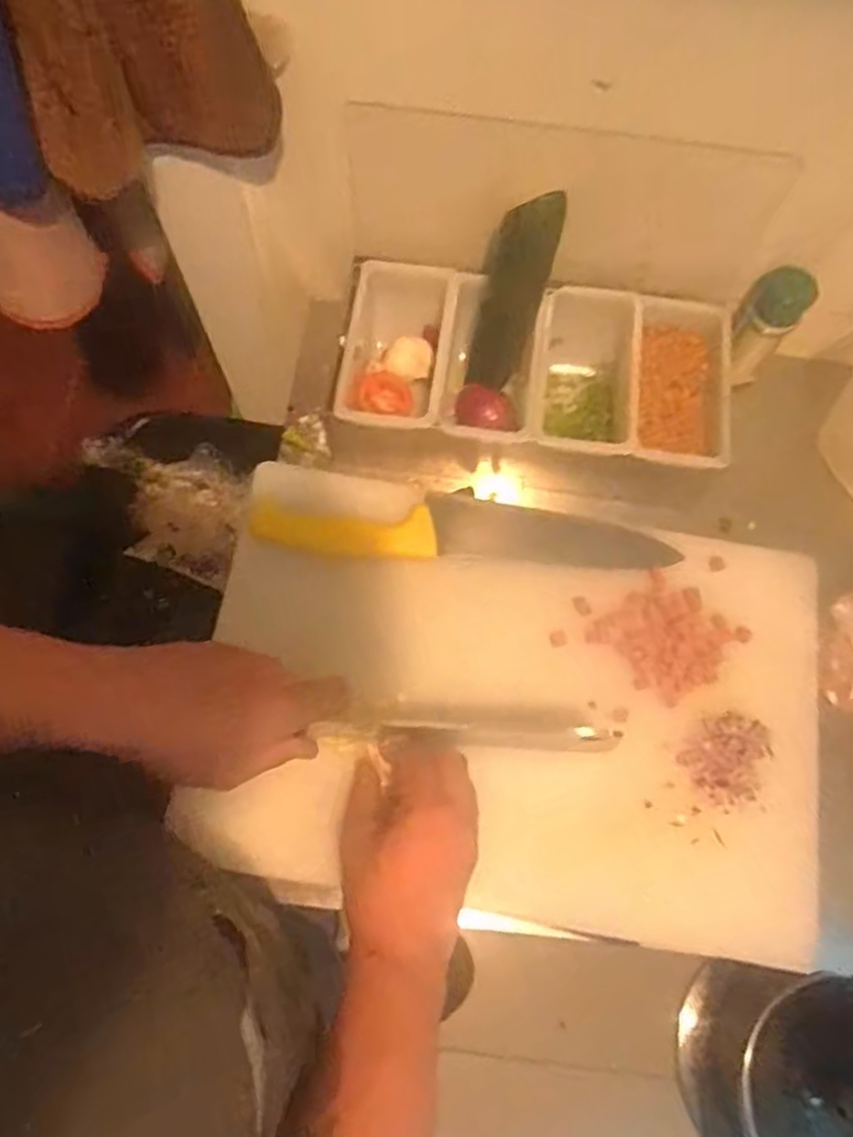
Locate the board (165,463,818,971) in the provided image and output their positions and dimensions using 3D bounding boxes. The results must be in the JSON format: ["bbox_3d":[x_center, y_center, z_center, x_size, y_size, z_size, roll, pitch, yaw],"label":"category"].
[{"bbox_3d":[0.061,0.094,0.531,0.429,0.019,0.297,8,71,1],"label":"board"}]

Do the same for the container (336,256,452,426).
[{"bbox_3d":[-0.028,-0.160,0.570,0.081,0.063,0.133,7,71,1],"label":"container"}]

